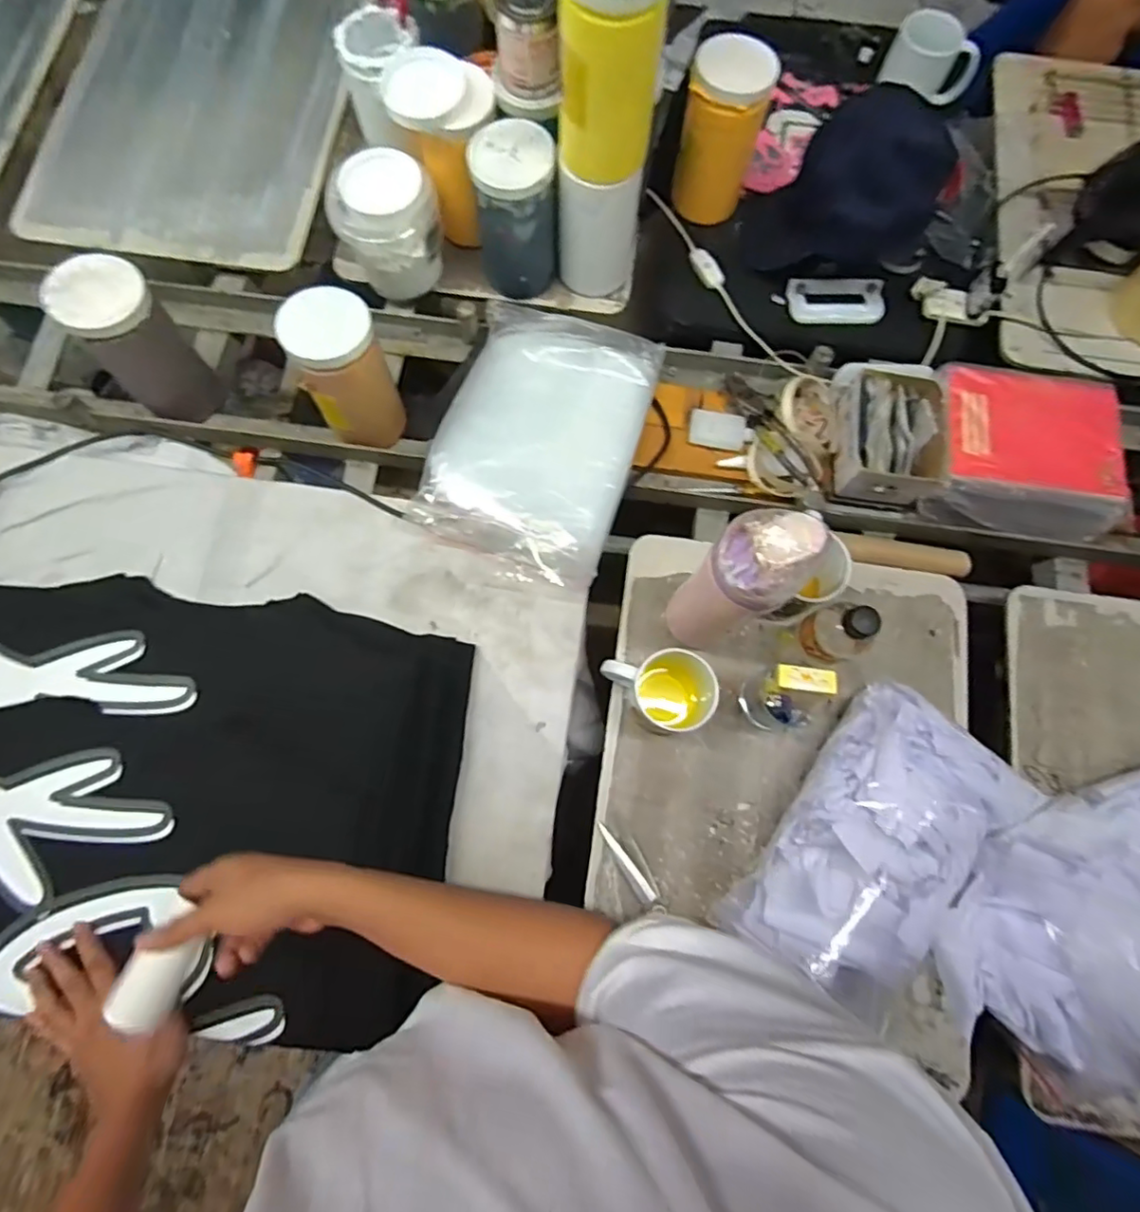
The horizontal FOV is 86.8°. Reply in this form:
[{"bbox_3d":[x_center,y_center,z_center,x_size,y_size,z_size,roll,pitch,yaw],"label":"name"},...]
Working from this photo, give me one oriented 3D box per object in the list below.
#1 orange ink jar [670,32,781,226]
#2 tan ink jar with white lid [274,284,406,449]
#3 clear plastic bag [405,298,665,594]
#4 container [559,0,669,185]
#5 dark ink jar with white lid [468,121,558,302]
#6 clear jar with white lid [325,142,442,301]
[{"bbox_3d":[0.186,-0.581,0.763,0.092,0.187,0.089,0,76,0],"label":"orange ink jar"},{"bbox_3d":[-0.256,-0.269,0.695,0.091,0.162,0.088,0,76,0],"label":"tan ink jar with white lid"},{"bbox_3d":[-0.039,-0.198,0.731,0.231,0.062,0.340,17,77,4],"label":"clear plastic bag"},{"bbox_3d":[0.038,-0.511,0.575,0.090,0.175,0.084,0,76,0],"label":"container"},{"bbox_3d":[-0.065,-0.474,0.736,0.094,0.168,0.082,0,76,0],"label":"dark ink jar with white lid"},{"bbox_3d":[-0.225,-0.472,0.756,0.111,0.136,0.101,-42,80,-9],"label":"clear jar with white lid"}]

